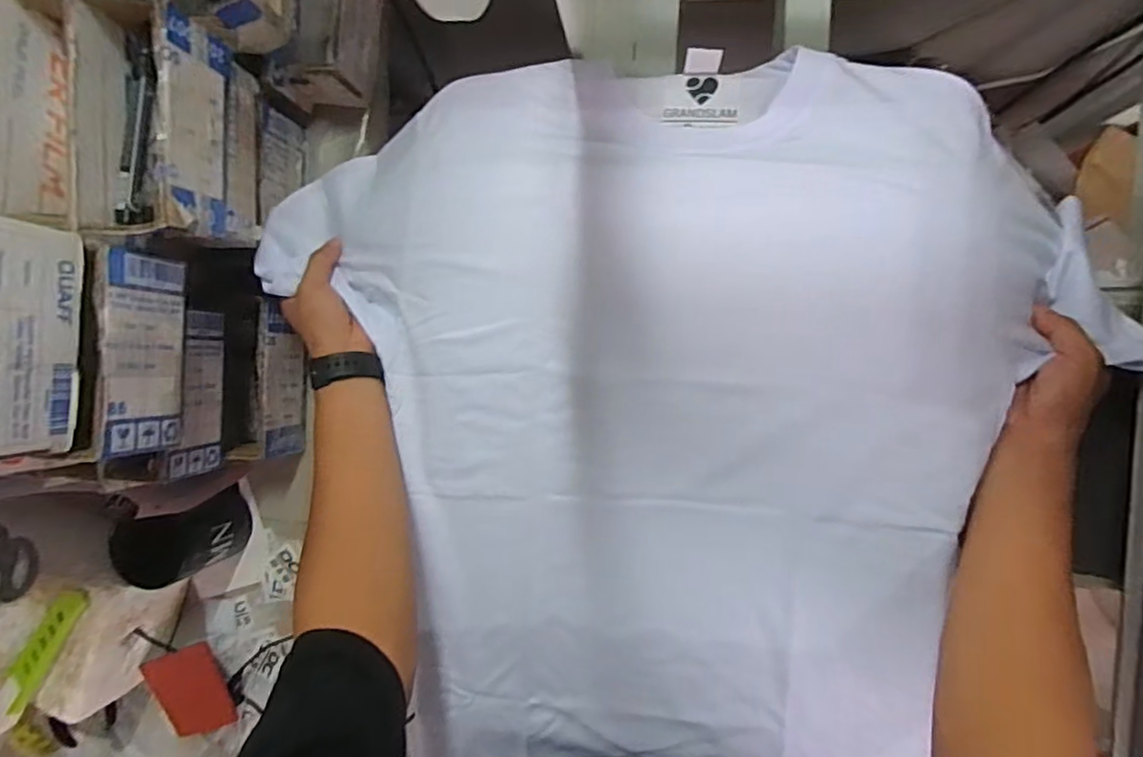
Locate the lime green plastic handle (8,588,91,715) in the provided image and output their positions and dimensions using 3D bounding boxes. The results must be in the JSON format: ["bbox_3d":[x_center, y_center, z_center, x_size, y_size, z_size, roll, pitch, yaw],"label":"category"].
[{"bbox_3d":[-0.489,0.249,0.553,0.030,0.010,0.134,35,95,4],"label":"lime green plastic handle"}]

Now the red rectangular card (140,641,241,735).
[{"bbox_3d":[-0.409,0.338,0.643,0.067,0.009,0.094,-21,93,-13],"label":"red rectangular card"}]

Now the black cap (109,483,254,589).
[{"bbox_3d":[-0.394,0.163,0.609,0.081,0.094,0.072,-19,89,6],"label":"black cap"}]

